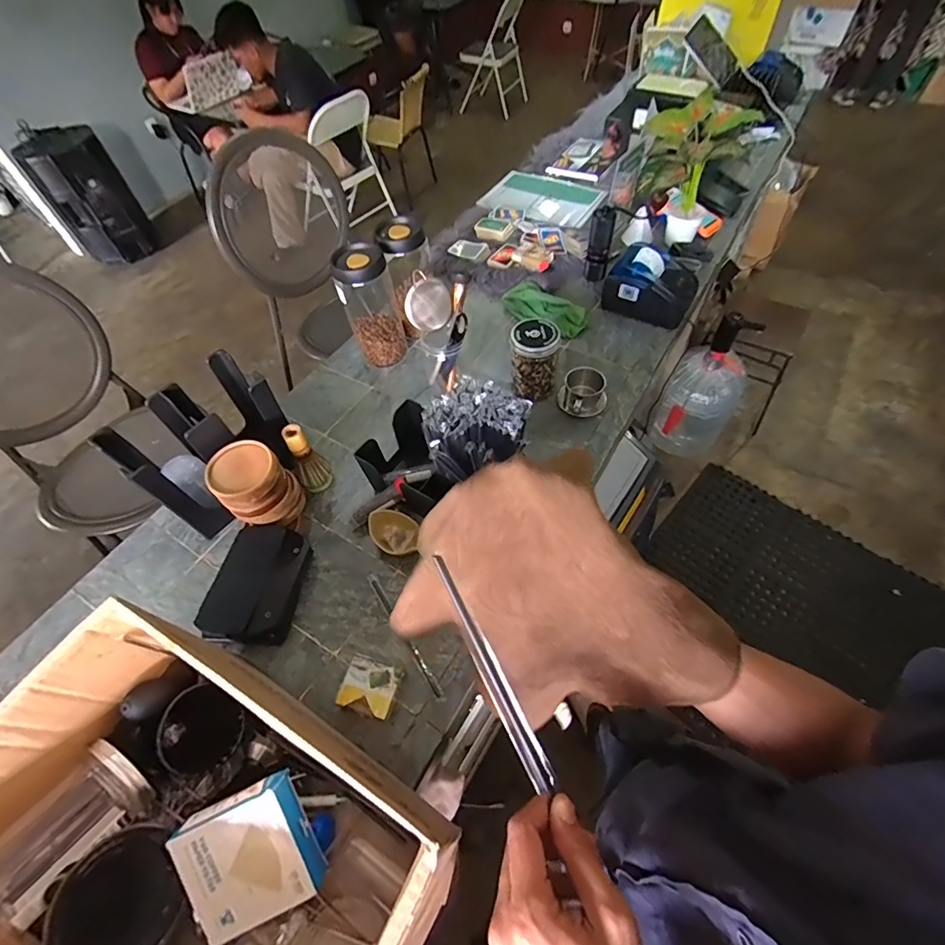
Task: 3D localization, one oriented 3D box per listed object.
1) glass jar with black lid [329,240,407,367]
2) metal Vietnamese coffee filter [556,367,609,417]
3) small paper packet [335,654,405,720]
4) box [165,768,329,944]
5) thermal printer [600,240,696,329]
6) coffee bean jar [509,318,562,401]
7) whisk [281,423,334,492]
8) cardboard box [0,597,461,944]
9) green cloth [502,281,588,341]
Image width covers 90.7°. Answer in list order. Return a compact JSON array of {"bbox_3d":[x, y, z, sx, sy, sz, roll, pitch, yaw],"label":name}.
[{"bbox_3d":[-0.201,-0.327,0.933,0.102,0.226,0.091,-16,56,-6],"label":"glass jar with black lid"},{"bbox_3d":[0.209,-0.149,0.883,0.092,0.054,0.083,9,57,11],"label":"metal Vietnamese coffee filter"},{"bbox_3d":[-0.135,0.285,0.624,0.070,0.030,0.066,11,57,12],"label":"small paper packet"},{"bbox_3d":[-0.218,0.376,0.462,0.120,0.035,0.115,-27,91,-4],"label":"box"},{"bbox_3d":[0.390,-0.417,1.012,0.176,0.096,0.119,24,61,20],"label":"thermal printer"},{"bbox_3d":[0.116,-0.212,0.881,0.084,0.120,0.084,5,56,8],"label":"coffee bean jar"},{"bbox_3d":[-0.274,-0.019,0.787,0.050,0.136,0.047,-2,56,3],"label":"whisk"},{"bbox_3d":[-0.253,0.373,0.443,0.396,0.251,0.291,24,61,20],"label":"cardboard box"},{"bbox_3d":[0.164,-0.370,1.043,0.201,0.025,0.092,35,65,25],"label":"green cloth"}]

